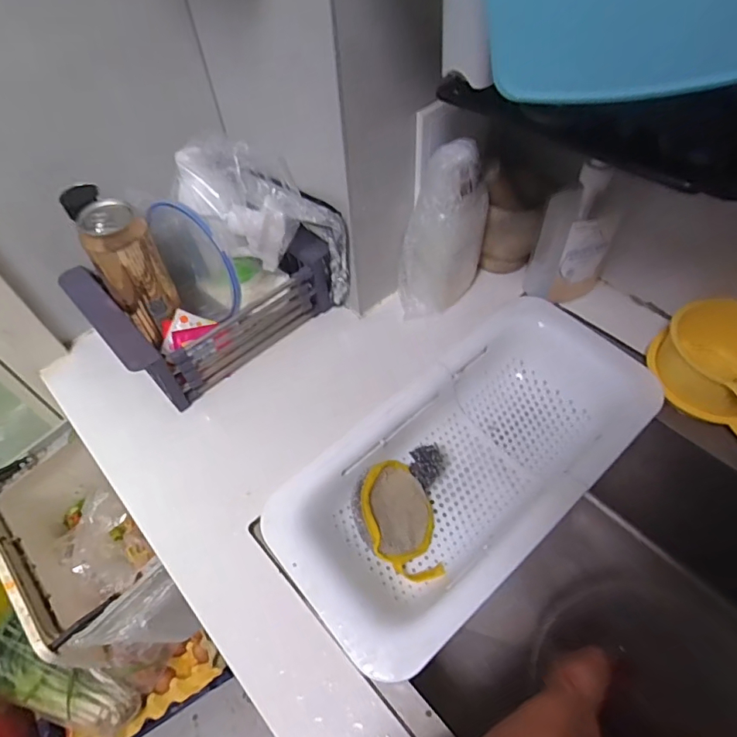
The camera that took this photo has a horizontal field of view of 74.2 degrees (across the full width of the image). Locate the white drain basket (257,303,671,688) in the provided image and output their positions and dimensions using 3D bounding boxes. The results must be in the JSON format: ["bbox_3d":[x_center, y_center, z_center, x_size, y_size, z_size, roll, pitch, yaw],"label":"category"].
[{"bbox_3d":[0.106,0.099,0.516,0.416,0.071,0.206,-36,59,-21],"label":"white drain basket"}]

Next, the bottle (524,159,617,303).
[{"bbox_3d":[0.237,-0.151,0.567,0.073,0.172,0.065,-25,56,-14],"label":"bottle"}]

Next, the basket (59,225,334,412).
[{"bbox_3d":[-0.193,-0.097,0.583,0.247,0.116,0.185,-38,60,-22],"label":"basket"}]

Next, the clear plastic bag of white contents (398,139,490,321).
[{"bbox_3d":[0.090,-0.153,0.555,0.106,0.198,0.054,-9,54,-3],"label":"clear plastic bag of white contents"}]

